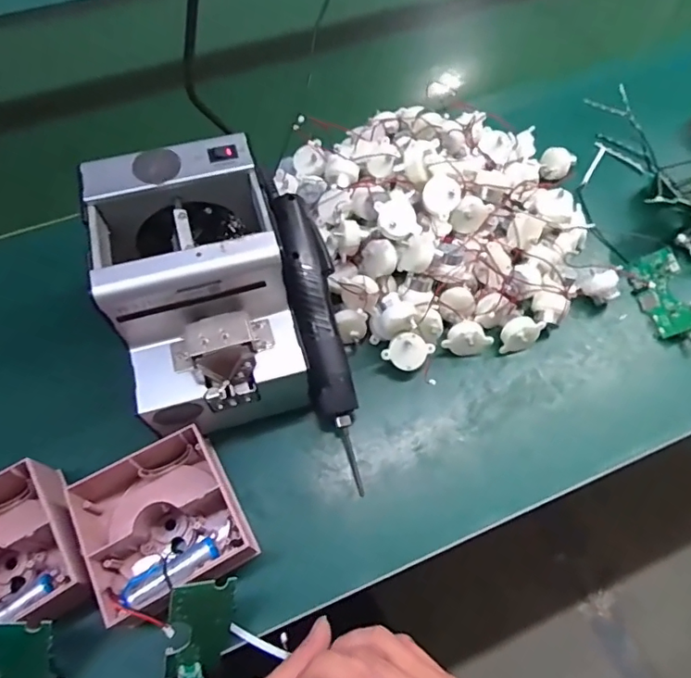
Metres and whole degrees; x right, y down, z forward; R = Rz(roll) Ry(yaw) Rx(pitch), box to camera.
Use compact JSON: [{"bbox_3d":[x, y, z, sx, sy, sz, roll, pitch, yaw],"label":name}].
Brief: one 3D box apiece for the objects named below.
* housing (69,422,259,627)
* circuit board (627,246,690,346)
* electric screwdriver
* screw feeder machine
[{"bbox_3d":[-0.133,0.139,0.384,0.107,0.057,0.105,-29,65,-15],"label":"housing"},{"bbox_3d":[0.306,-0.037,0.492,0.042,0.012,0.097,-27,60,32],"label":"circuit board"},{"bbox_3d":[-0.021,-0.003,0.432,0.044,0.039,0.260,-12,80,-6],"label":"electric screwdriver"},{"bbox_3d":[-0.111,-0.032,0.408,0.127,0.152,0.171,-15,62,-8],"label":"screw feeder machine"}]

